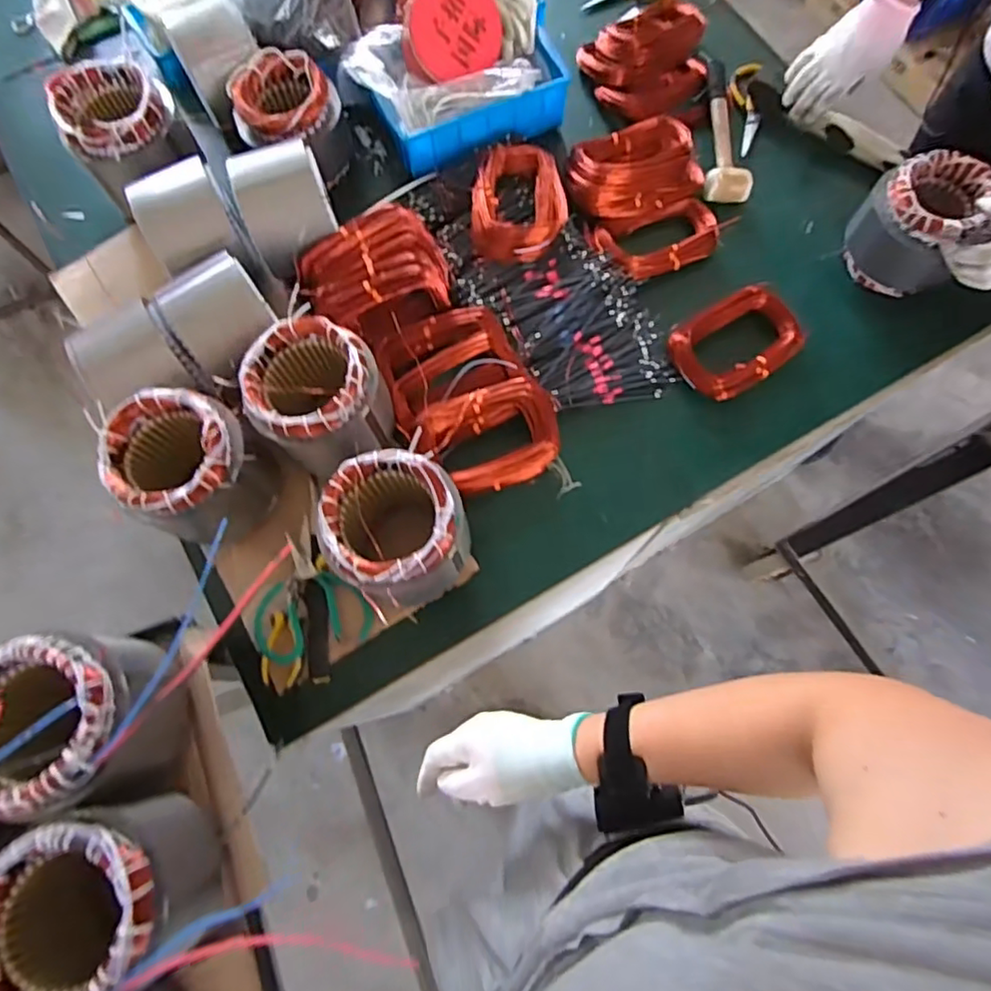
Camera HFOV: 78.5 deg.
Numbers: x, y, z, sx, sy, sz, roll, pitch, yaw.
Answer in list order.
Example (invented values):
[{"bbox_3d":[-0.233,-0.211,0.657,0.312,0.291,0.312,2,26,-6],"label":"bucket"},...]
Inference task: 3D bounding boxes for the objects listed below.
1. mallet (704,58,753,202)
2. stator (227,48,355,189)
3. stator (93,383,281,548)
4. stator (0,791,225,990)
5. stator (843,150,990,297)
[{"bbox_3d":[0.359,-0.570,0.934,0.061,0.038,0.268,6,72,3],"label":"mallet"},{"bbox_3d":[-0.301,-0.553,0.902,0.133,0.134,0.129,0,72,1],"label":"stator"},{"bbox_3d":[-0.359,-0.034,0.732,0.138,0.157,0.138,0,72,1],"label":"stator"},{"bbox_3d":[-0.342,0.357,0.544,0.137,0.176,0.139,0,72,1],"label":"stator"},{"bbox_3d":[0.572,-0.362,0.818,0.128,0.127,0.138,0,72,1],"label":"stator"}]

